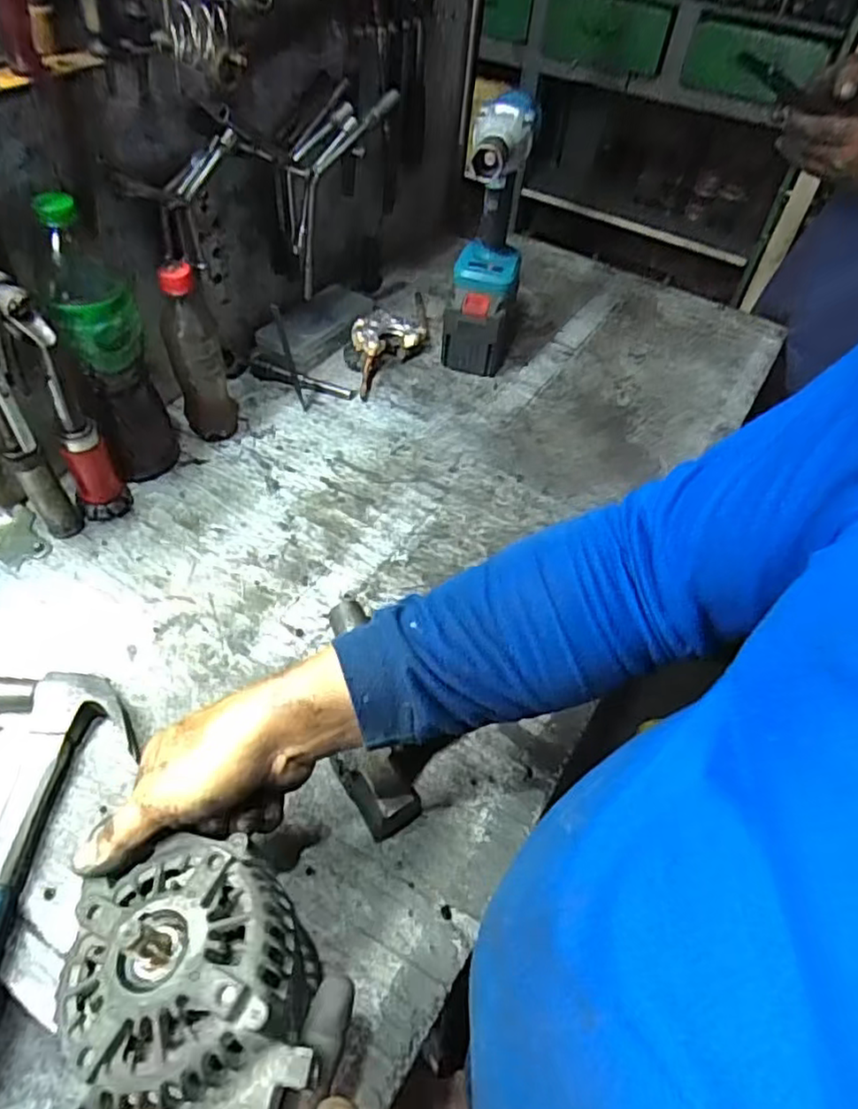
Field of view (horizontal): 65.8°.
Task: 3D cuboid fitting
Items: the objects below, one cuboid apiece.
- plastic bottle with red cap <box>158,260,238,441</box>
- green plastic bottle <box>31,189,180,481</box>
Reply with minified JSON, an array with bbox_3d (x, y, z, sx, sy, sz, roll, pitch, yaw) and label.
[{"bbox_3d":[-0.238,-0.202,0.680,0.055,0.195,0.061,-15,55,-16],"label":"plastic bottle with red cap"},{"bbox_3d":[-0.290,-0.180,0.610,0.064,0.268,0.063,-11,54,-13],"label":"green plastic bottle"}]

